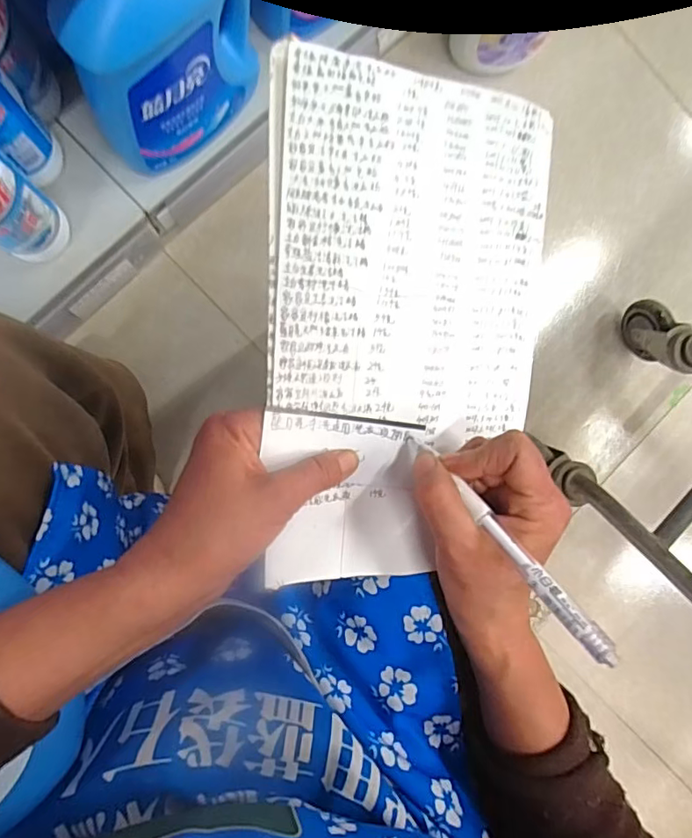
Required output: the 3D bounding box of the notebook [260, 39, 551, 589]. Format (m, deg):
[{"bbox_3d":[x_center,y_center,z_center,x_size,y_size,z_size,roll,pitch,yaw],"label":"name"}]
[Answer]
[{"bbox_3d":[0.036,-0.049,0.301,0.157,0.007,0.275,1,94,-17],"label":"notebook"}]

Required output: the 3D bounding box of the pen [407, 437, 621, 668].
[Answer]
[{"bbox_3d":[0.073,0.054,0.260,0.012,0.014,0.143,-34,53,-6],"label":"pen"}]

